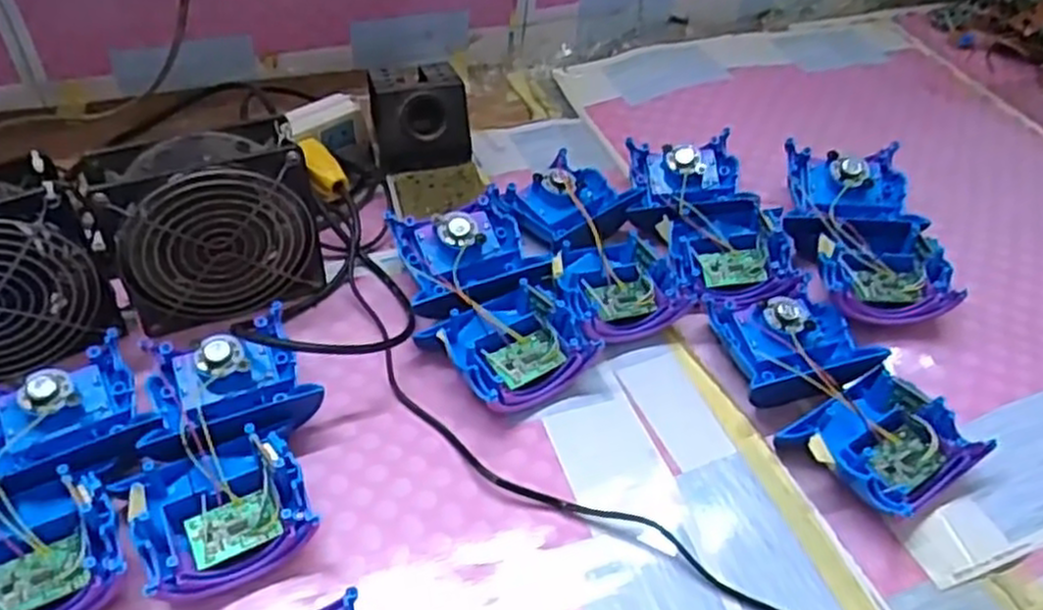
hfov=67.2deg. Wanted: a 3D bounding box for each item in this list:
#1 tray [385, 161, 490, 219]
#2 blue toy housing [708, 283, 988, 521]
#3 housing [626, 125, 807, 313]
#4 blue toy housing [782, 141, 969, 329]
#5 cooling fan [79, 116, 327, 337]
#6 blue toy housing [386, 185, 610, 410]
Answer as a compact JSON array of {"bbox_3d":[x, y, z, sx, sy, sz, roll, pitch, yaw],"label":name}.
[{"bbox_3d":[-0.061,-0.087,0.602,0.076,0.012,0.045,-8,46,-13],"label":"tray"},{"bbox_3d":[0.188,0.052,0.479,0.087,0.034,0.157,-18,50,-22],"label":"blue toy housing"},{"bbox_3d":[0.138,-0.066,0.579,0.093,0.035,0.173,-12,47,-16],"label":"housing"},{"bbox_3d":[0.236,-0.049,0.554,0.085,0.057,0.159,-1,45,-6],"label":"blue toy housing"},{"bbox_3d":[-0.193,-0.049,0.494,0.121,0.112,0.051,-16,49,-19],"label":"cooling fan"},{"bbox_3d":[-0.023,-0.007,0.512,0.097,0.035,0.166,-18,49,-21],"label":"blue toy housing"}]

